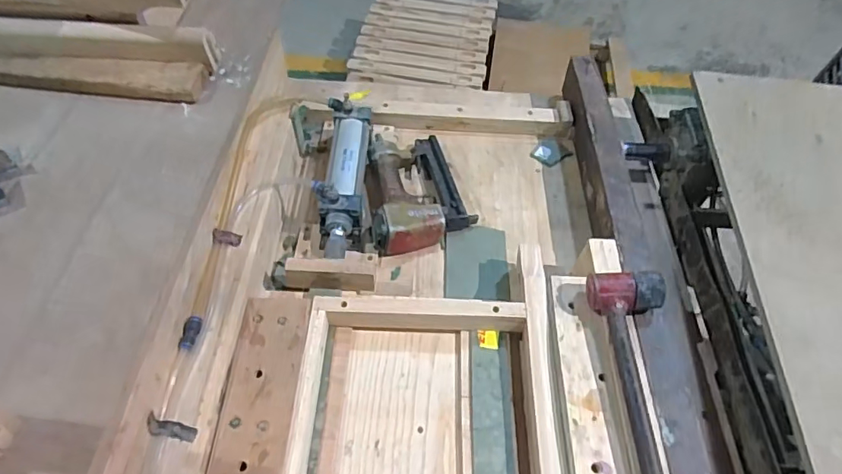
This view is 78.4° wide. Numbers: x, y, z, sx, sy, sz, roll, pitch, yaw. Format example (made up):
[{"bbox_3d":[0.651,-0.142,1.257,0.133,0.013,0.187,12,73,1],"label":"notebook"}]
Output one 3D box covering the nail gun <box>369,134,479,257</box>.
[{"bbox_3d":[-0.006,-0.082,0.820,0.158,0.057,0.224,-6,55,-7],"label":"nail gun"}]

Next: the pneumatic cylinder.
[{"bbox_3d":[-0.119,-0.089,0.795,0.071,0.072,0.291,3,55,-2],"label":"pneumatic cylinder"}]

